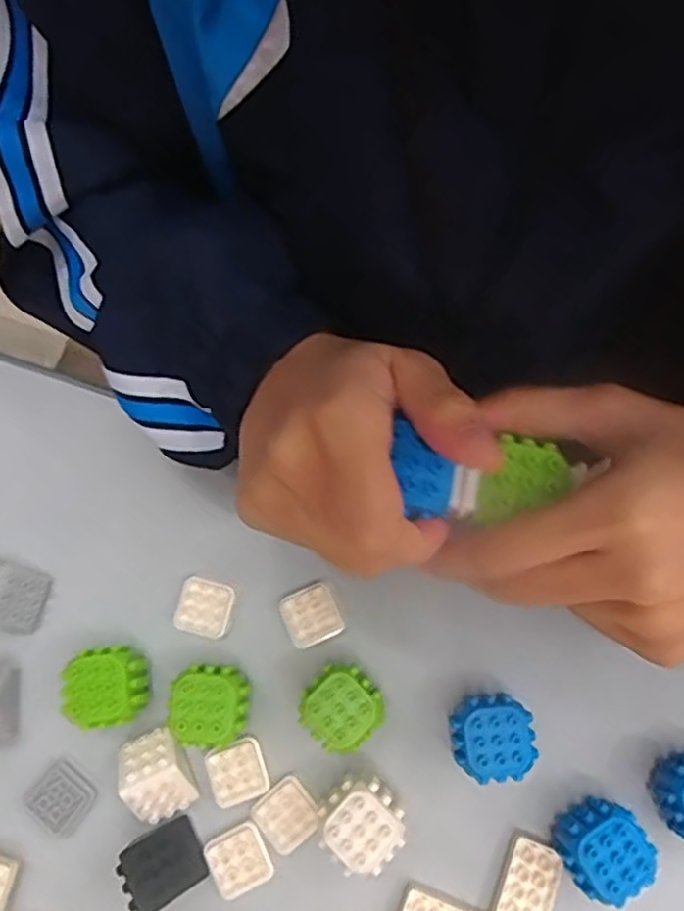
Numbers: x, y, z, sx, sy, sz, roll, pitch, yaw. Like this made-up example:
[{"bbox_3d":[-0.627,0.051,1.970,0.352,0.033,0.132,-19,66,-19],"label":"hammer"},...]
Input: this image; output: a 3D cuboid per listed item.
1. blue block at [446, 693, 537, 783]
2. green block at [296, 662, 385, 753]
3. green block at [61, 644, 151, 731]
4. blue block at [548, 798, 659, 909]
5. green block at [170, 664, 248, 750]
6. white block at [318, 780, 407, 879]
[{"bbox_3d":[0.070,0.133,0.341,0.035,0.033,0.036,-4,76,0],"label":"blue block"},{"bbox_3d":[-0.001,0.121,0.346,0.035,0.033,0.036,43,81,11],"label":"green block"},{"bbox_3d":[-0.114,0.113,0.350,0.039,0.035,0.036,-6,76,0],"label":"green block"},{"bbox_3d":[0.118,0.179,0.329,0.036,0.035,0.036,-31,77,-6],"label":"blue block"},{"bbox_3d":[-0.063,0.120,0.346,0.034,0.033,0.036,5,76,3],"label":"green block"},{"bbox_3d":[0.009,0.171,0.333,0.035,0.033,0.035,-43,79,-9],"label":"white block"}]

